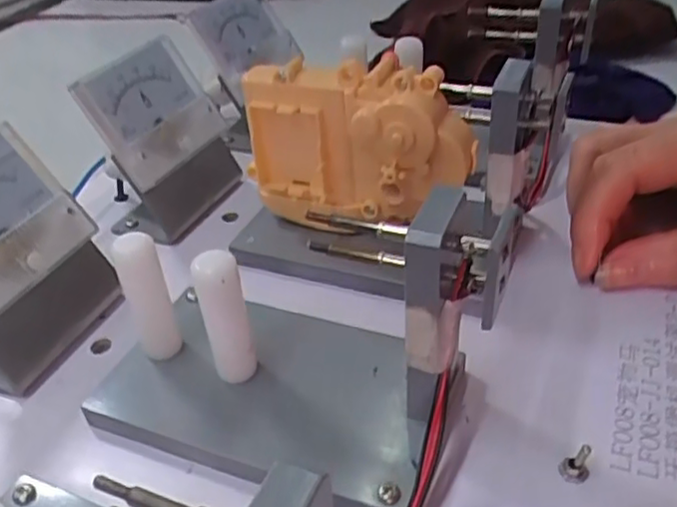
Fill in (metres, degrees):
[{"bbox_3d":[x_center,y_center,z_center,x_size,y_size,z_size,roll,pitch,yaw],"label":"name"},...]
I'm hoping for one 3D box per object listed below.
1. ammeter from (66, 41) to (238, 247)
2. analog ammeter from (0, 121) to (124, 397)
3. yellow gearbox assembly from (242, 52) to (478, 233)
[{"bbox_3d":[-0.085,-0.059,0.338,0.042,0.077,0.071,13,41,22],"label":"ammeter"},{"bbox_3d":[-0.127,0.002,0.262,0.040,0.076,0.065,11,41,21],"label":"analog ammeter"},{"bbox_3d":[0.008,-0.046,0.287,0.095,0.069,0.032,15,42,25],"label":"yellow gearbox assembly"}]

